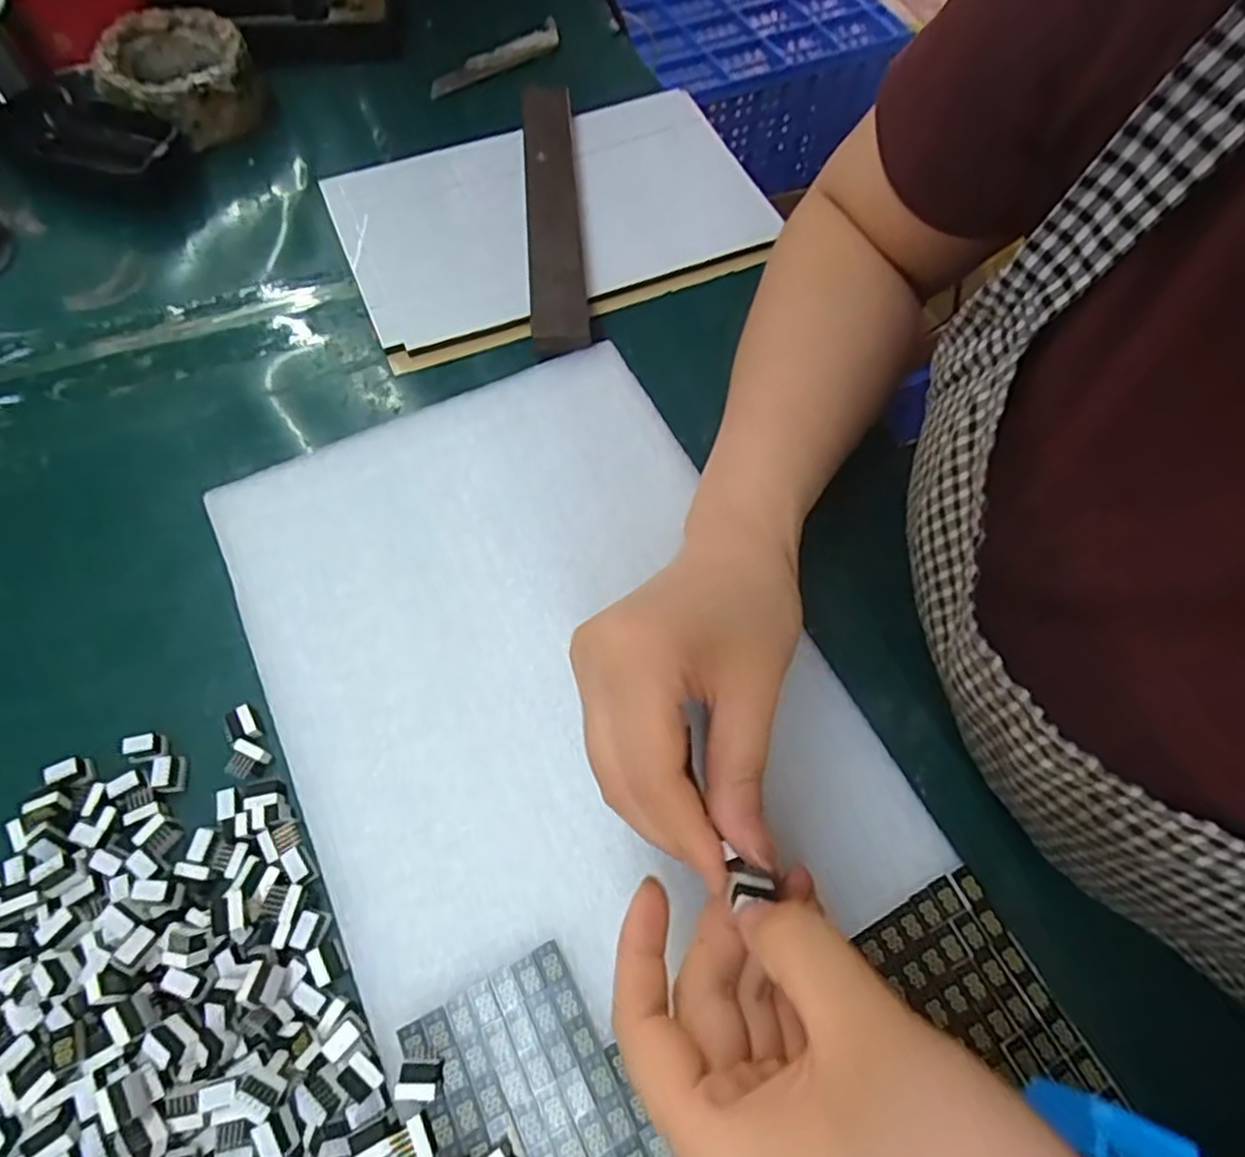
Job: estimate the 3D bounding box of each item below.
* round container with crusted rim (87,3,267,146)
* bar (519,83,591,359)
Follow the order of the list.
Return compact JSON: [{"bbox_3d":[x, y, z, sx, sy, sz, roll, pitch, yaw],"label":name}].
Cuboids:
[{"bbox_3d":[-0.273,-0.309,0.446,0.088,0.046,0.083,-28,67,-13],"label":"round container with crusted rim"},{"bbox_3d":[-0.039,-0.212,0.411,0.031,0.007,0.204,-3,68,-6],"label":"bar"}]

